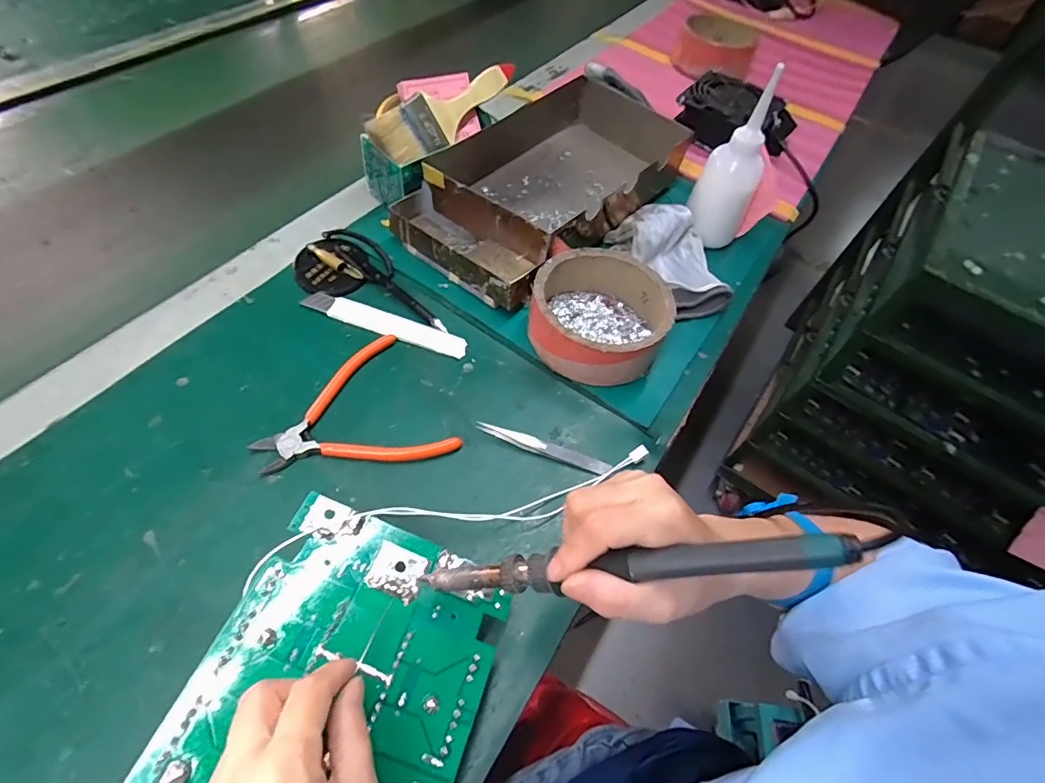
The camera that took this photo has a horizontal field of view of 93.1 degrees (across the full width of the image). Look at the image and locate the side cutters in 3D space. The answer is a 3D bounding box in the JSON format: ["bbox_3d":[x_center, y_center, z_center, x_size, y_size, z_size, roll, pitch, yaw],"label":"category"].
[{"bbox_3d":[-0.137,0.026,0.392,0.134,0.012,0.125,-28,63,-23],"label":"side cutters"}]

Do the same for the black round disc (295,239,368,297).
[{"bbox_3d":[-0.183,-0.121,0.475,0.065,0.014,0.061,3,56,-4],"label":"black round disc"}]

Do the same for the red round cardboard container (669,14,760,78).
[{"bbox_3d":[0.304,-0.540,0.775,0.115,0.050,0.105,22,56,8],"label":"red round cardboard container"}]

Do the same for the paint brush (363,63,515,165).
[{"bbox_3d":[-0.076,-0.294,0.525,0.186,0.052,0.009,-38,30,-26],"label":"paint brush"}]

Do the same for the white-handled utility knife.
[{"bbox_3d":[-0.125,-0.062,0.452,0.152,0.010,0.023,17,56,5],"label":"white-handled utility knife"}]

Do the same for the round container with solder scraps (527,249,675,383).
[{"bbox_3d":[0.069,-0.067,0.449,0.116,0.055,0.119,3,56,-4],"label":"round container with solder scraps"}]

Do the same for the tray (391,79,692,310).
[{"bbox_3d":[0.029,-0.239,0.548,0.173,0.062,0.335,36,60,17],"label":"tray"}]

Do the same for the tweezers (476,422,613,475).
[{"bbox_3d":[0.017,0.046,0.396,0.110,0.010,0.010,17,56,5],"label":"tweezers"}]

